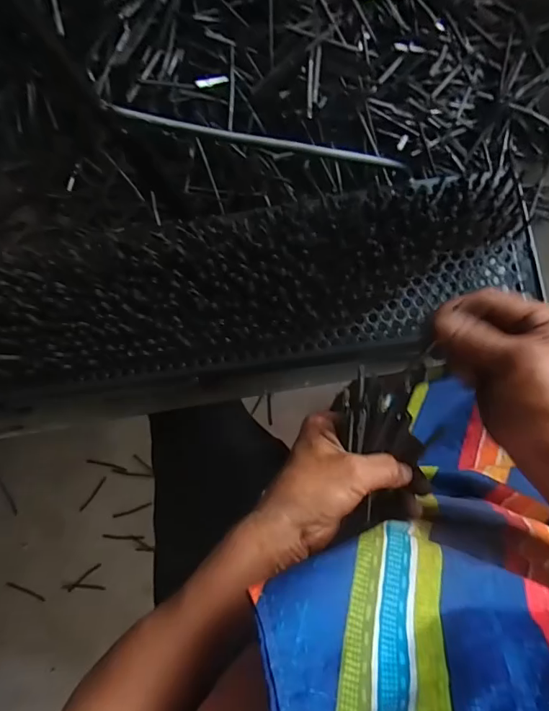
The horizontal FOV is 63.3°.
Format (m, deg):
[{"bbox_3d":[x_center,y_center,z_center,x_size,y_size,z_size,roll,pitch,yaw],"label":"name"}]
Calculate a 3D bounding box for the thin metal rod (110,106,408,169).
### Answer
[{"bbox_3d":[0.003,-0.155,0.324,0.227,0.014,0.006,-3,113,-27],"label":"thin metal rod"}]

